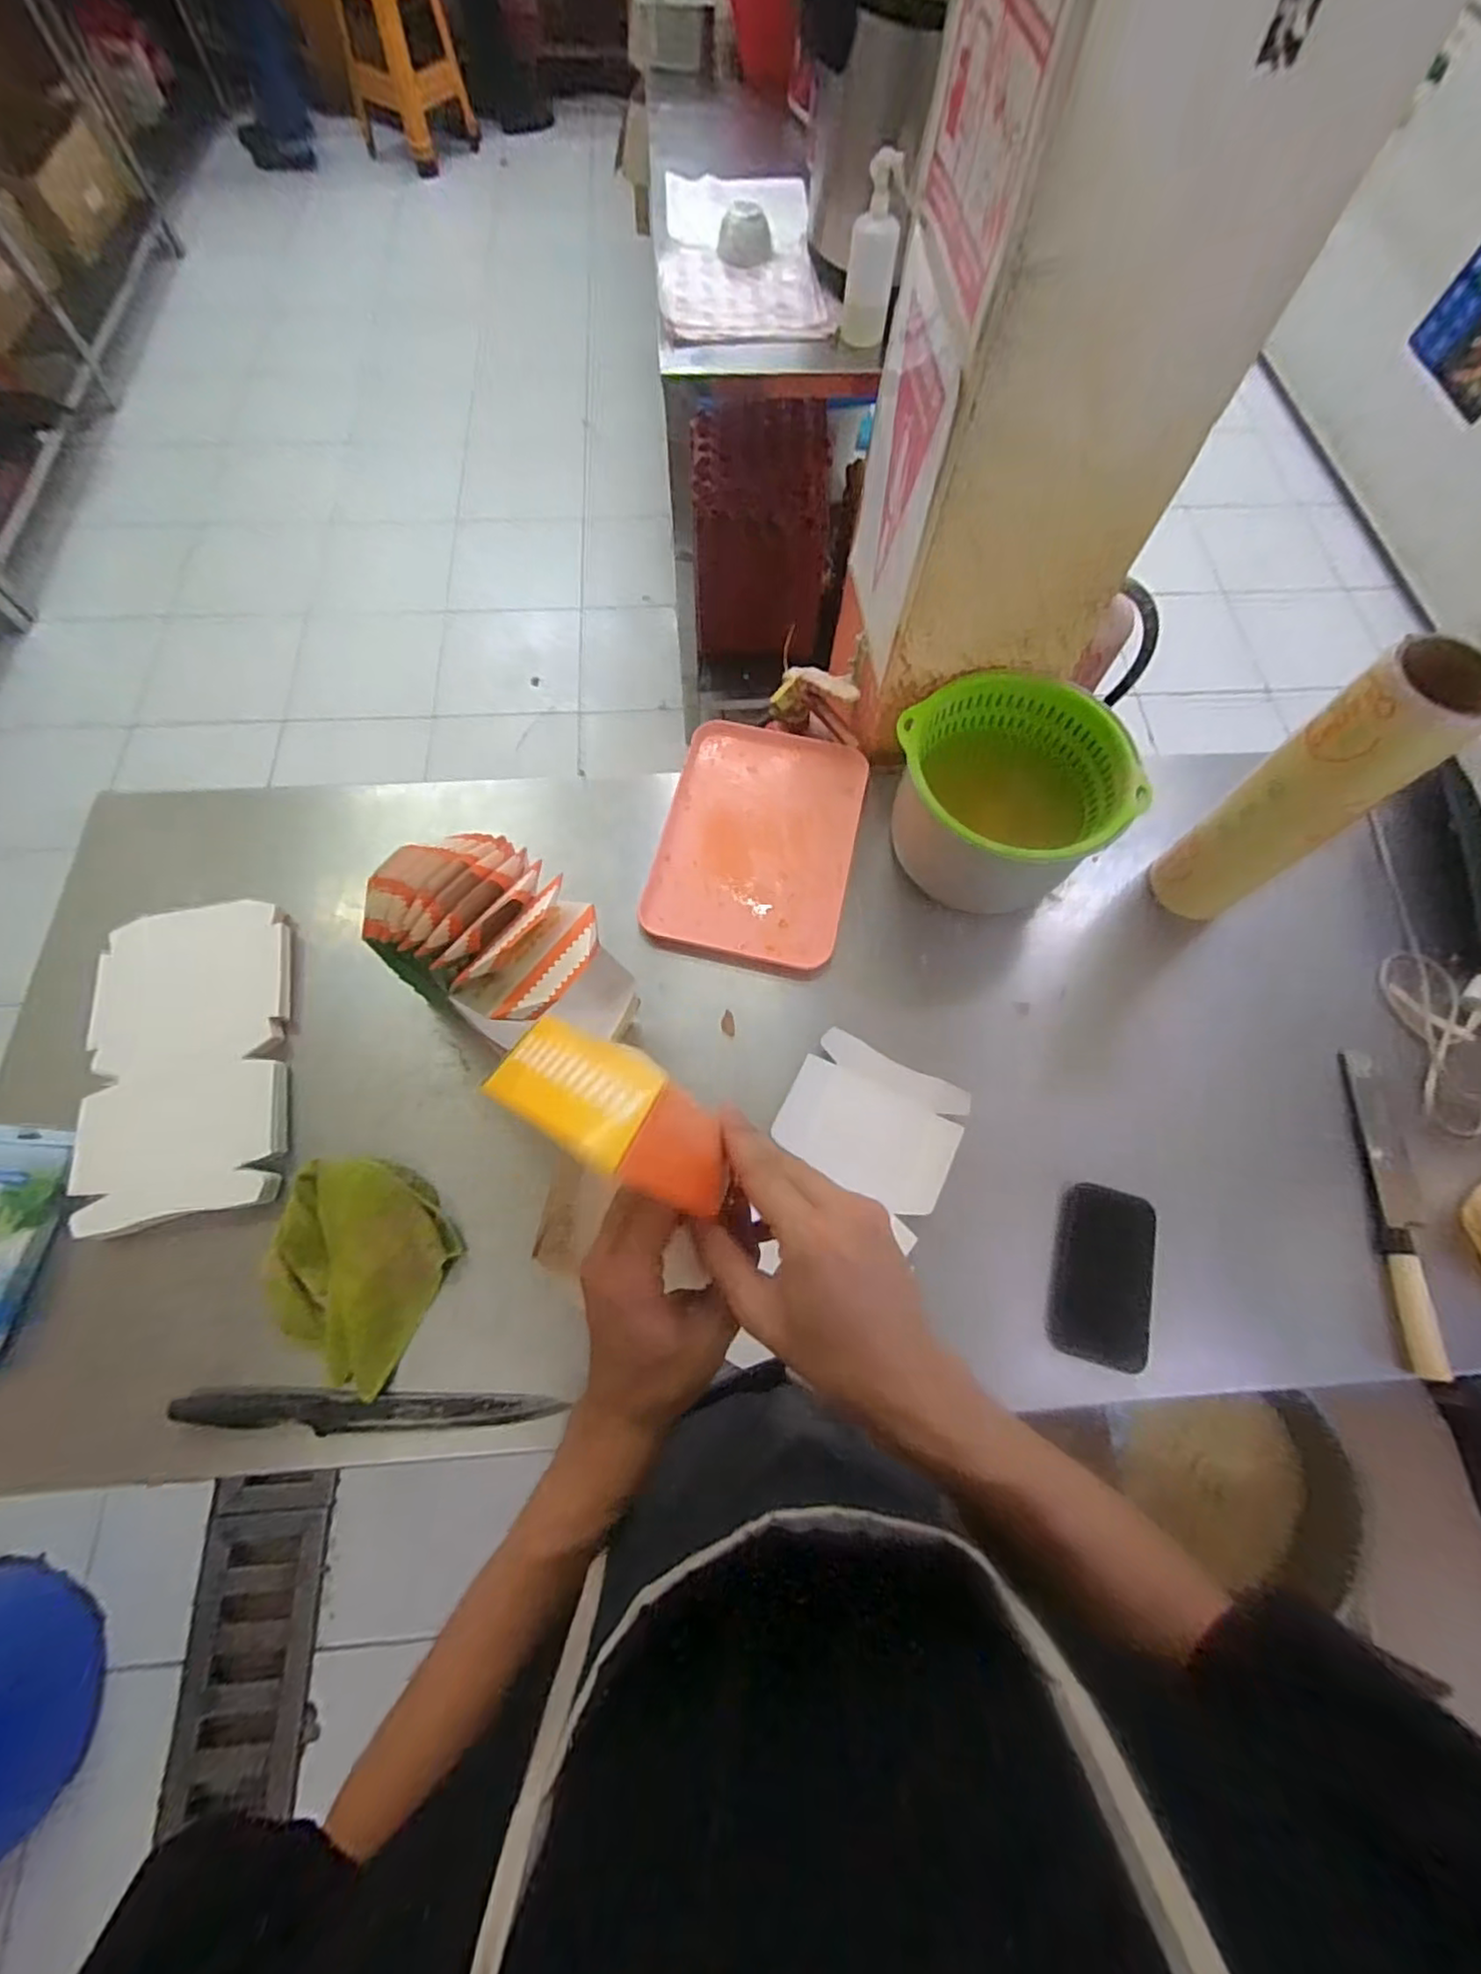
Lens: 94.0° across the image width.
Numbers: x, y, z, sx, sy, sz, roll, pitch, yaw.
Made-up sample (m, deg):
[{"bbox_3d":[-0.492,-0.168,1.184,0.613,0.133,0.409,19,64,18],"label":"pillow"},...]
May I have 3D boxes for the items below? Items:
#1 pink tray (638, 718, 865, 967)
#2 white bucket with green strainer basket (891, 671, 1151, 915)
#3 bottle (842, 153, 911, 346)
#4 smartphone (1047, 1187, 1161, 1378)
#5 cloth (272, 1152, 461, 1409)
[{"bbox_3d":[0.021,-0.174,0.793,0.216,0.021,0.300,13,69,3],"label":"pink tray"},{"bbox_3d":[0.283,-0.202,0.761,0.218,0.157,0.226,1,69,-2],"label":"white bucket with green strainer basket"},{"bbox_3d":[0.214,-1.172,1.110,0.071,0.203,0.065,2,69,-1],"label":"bottle"},{"bbox_3d":[0.335,0.264,0.635,0.084,0.007,0.150,12,73,15],"label":"smartphone"},{"bbox_3d":[-0.343,0.241,0.604,0.153,0.059,0.169,24,70,7],"label":"cloth"}]

